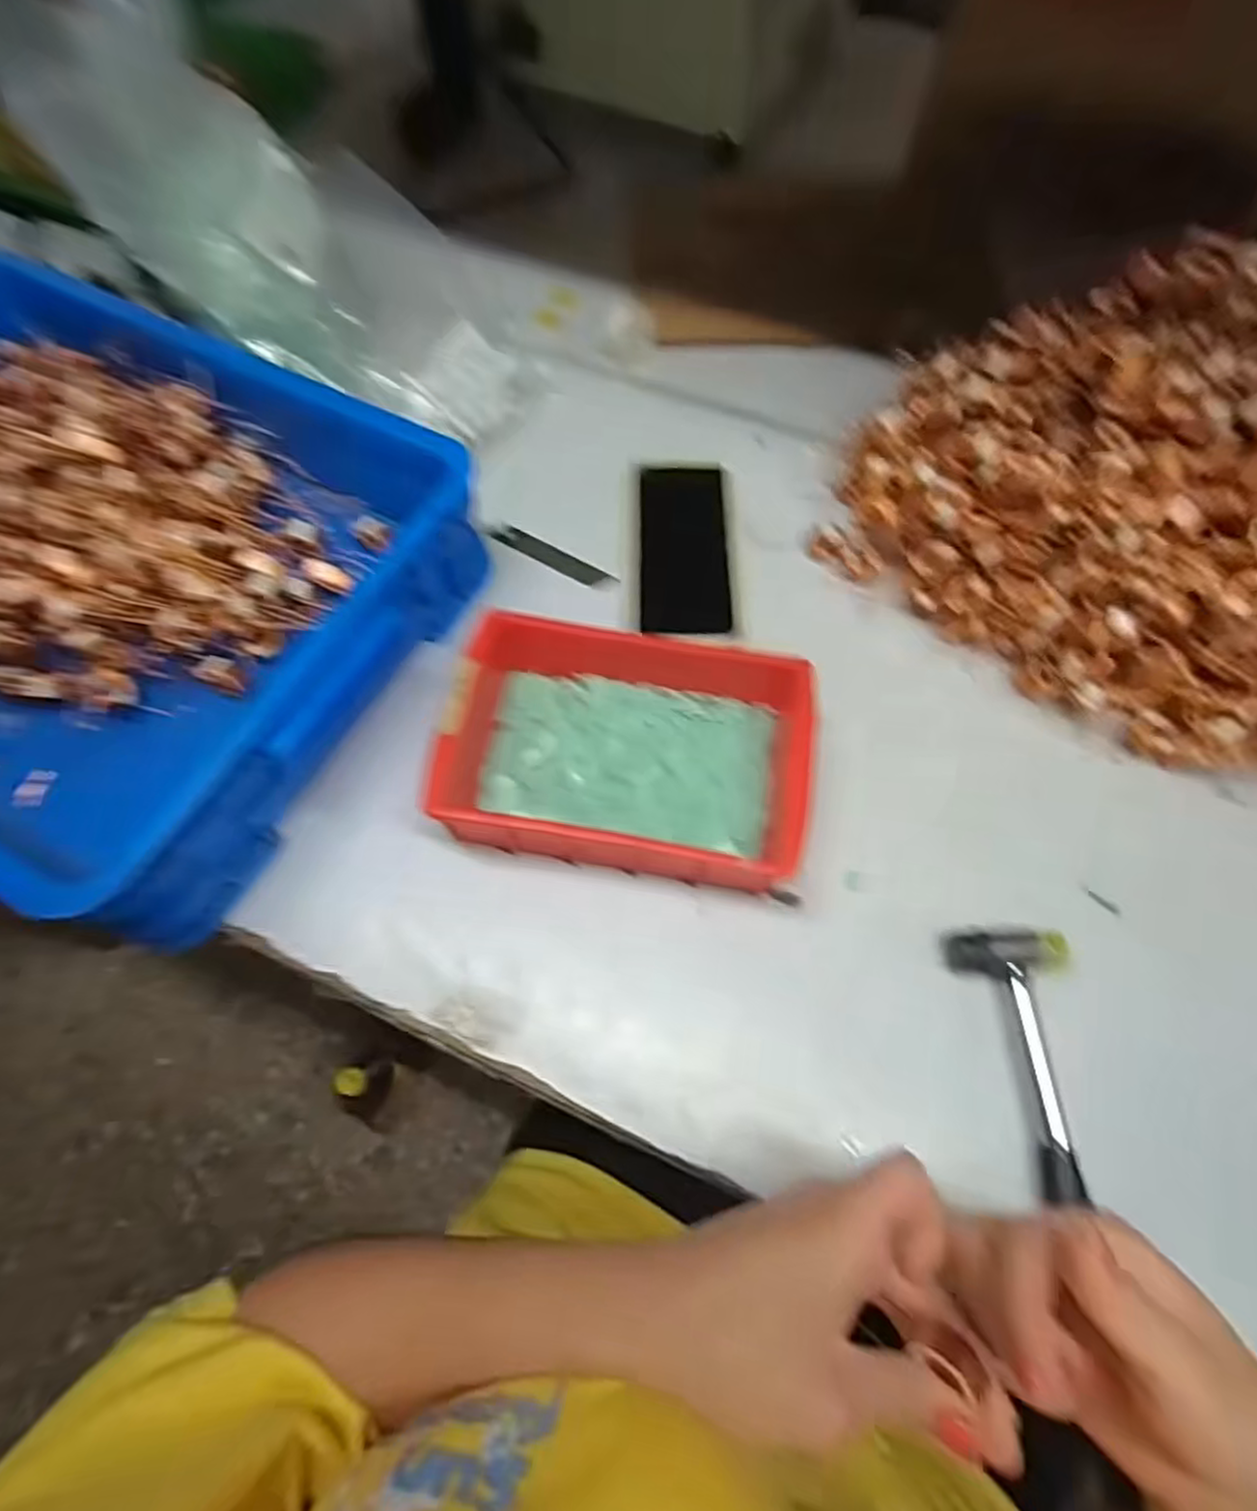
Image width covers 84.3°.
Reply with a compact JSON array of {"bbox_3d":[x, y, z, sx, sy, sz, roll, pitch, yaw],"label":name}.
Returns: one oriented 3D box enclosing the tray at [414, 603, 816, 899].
[{"bbox_3d":[0.000,-0.010,0.410,0.203,0.060,0.151,7,66,2],"label":"tray"}]

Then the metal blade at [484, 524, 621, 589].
[{"bbox_3d":[-0.059,-0.148,0.512,0.095,0.005,0.020,30,61,13],"label":"metal blade"}]

